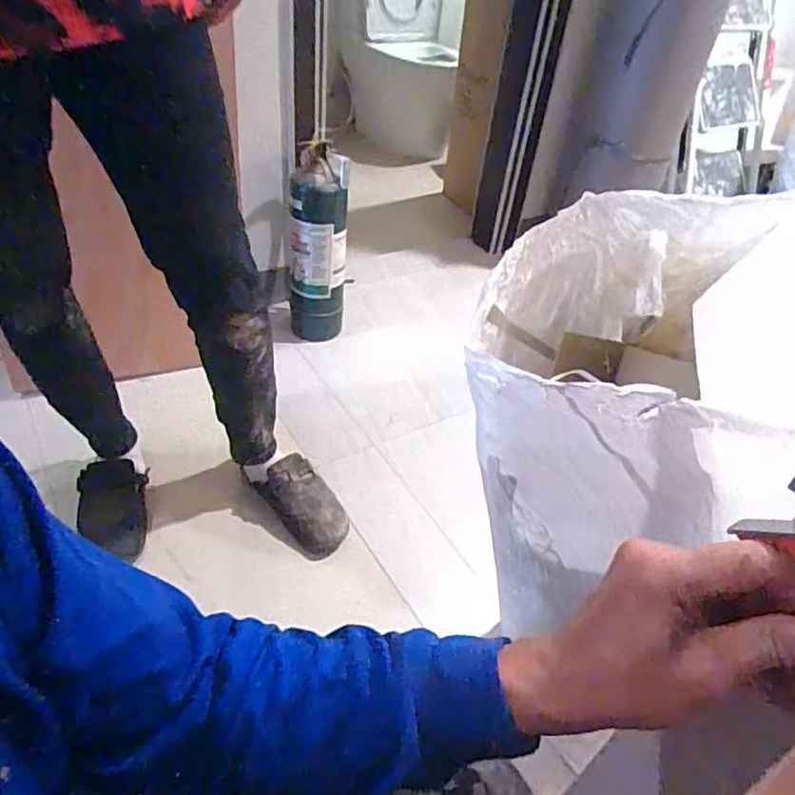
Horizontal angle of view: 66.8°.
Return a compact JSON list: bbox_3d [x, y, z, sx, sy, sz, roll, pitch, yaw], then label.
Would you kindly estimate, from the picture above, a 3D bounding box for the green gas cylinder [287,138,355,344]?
[{"bbox_3d":[-0.192,-0.361,1.446,0.138,0.479,0.145,1,40,-7],"label":"green gas cylinder"}]

